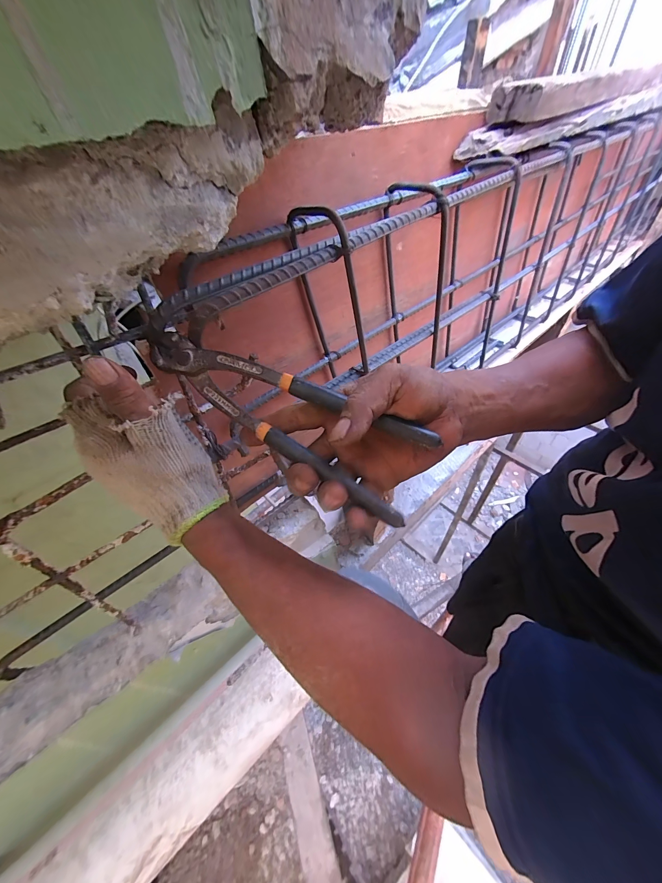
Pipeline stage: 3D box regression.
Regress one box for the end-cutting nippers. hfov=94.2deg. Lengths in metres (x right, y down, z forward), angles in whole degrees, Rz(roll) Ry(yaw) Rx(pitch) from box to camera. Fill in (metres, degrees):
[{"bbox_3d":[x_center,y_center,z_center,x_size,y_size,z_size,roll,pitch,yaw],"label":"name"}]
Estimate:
[{"bbox_3d":[-0.037,-0.026,0.224,0.219,0.034,0.056,29,53,9],"label":"end-cutting nippers"}]

